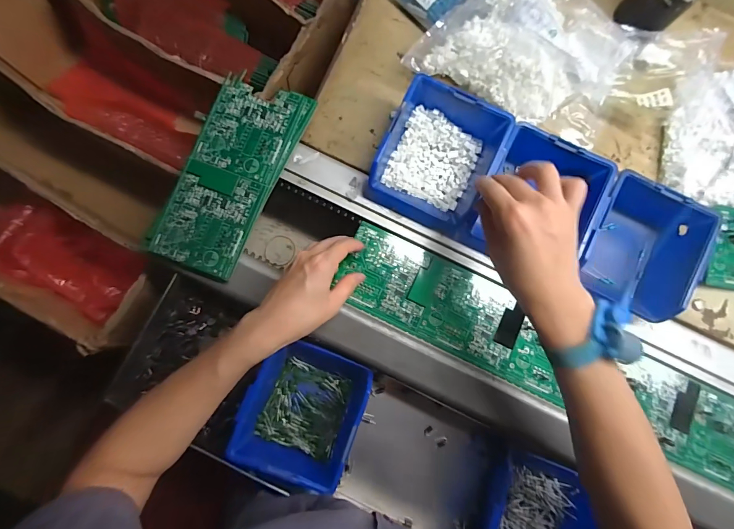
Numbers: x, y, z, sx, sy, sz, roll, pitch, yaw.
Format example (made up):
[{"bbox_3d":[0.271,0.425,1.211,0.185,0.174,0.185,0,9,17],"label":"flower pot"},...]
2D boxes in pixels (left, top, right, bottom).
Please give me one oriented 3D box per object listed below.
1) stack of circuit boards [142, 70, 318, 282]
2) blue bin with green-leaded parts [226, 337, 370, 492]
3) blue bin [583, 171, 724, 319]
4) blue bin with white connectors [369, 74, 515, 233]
[{"bbox_3d":[-0.152,-0.101,0.398,0.099,0.015,0.223,25,81,1],"label":"stack of circuit boards"},{"bbox_3d":[-0.072,0.165,0.412,0.125,0.065,0.136,20,81,0],"label":"blue bin with green-leaded parts"},{"bbox_3d":[0.301,-0.019,0.412,0.119,0.077,0.140,25,81,1],"label":"blue bin"},{"bbox_3d":[0.081,-0.122,0.407,0.126,0.061,0.135,25,81,1],"label":"blue bin with white connectors"}]

